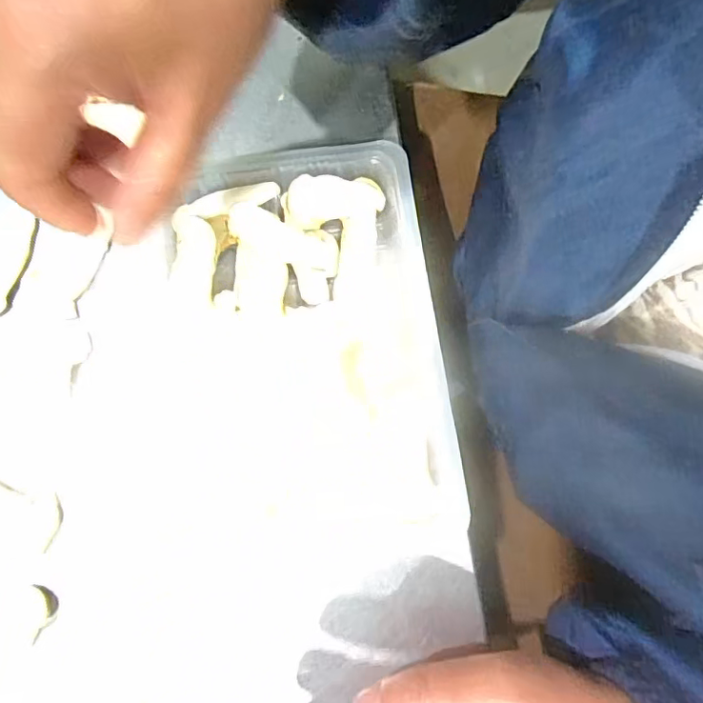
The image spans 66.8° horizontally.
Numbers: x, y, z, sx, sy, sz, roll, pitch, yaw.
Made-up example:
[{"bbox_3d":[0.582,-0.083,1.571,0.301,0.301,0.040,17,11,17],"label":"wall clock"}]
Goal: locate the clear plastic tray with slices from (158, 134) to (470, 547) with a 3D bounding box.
[{"bbox_3d":[-0.022,-0.007,0.276,0.133,0.018,0.197,-7,78,0],"label":"clear plastic tray with slices"}]

